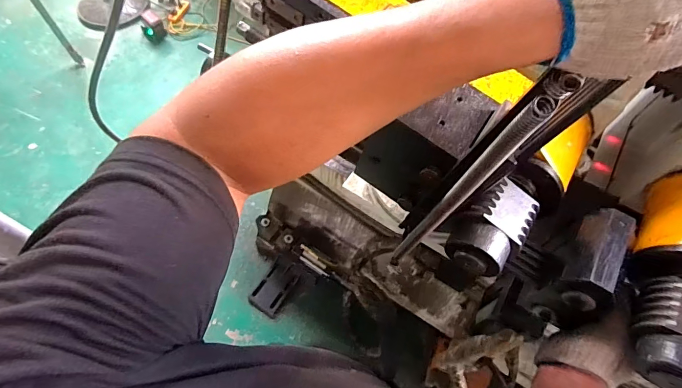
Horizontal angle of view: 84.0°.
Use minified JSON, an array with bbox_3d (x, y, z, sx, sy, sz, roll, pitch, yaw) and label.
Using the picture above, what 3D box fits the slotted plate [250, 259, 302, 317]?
[{"bbox_3d":[-0.269,0.379,1.576,0.141,0.042,0.244,31,81,11],"label":"slotted plate"}]

